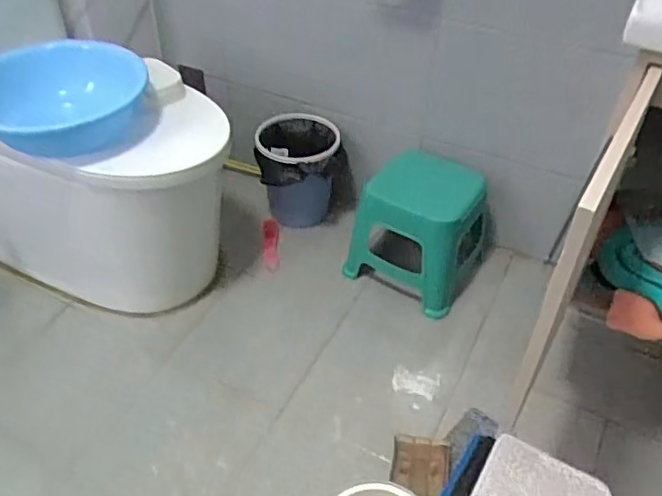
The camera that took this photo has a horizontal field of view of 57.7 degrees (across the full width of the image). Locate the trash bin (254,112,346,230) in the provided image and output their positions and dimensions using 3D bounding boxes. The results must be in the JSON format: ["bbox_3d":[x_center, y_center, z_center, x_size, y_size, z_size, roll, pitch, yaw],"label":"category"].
[{"bbox_3d":[-0.087,-0.196,1.534,0.222,0.218,0.205,3,42,0],"label":"trash bin"}]

